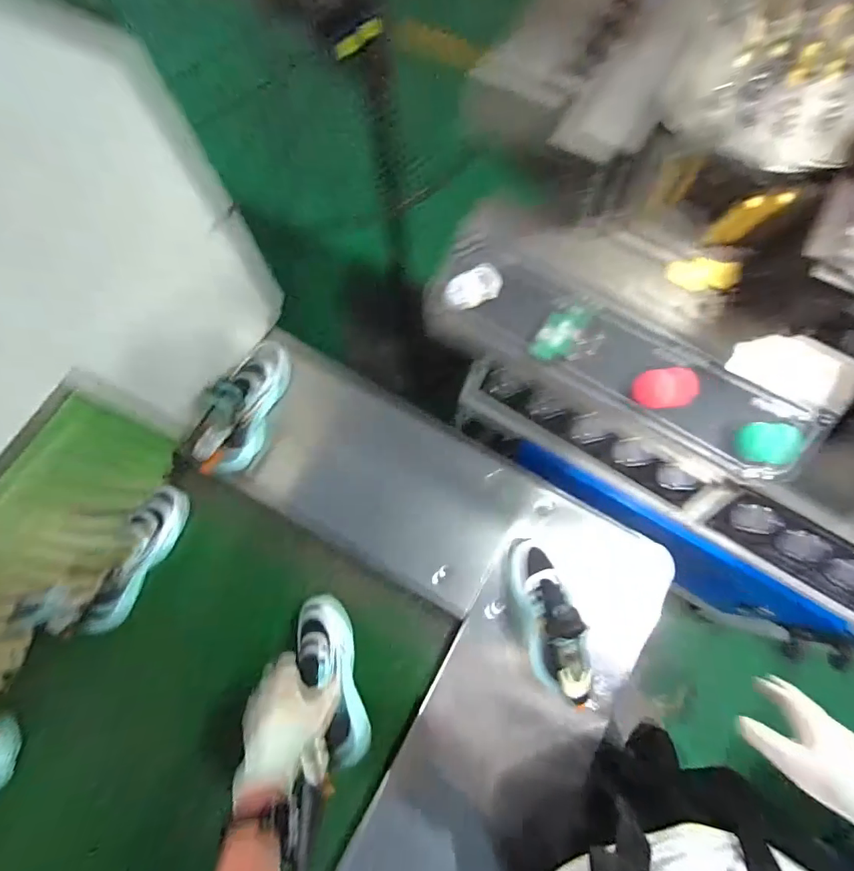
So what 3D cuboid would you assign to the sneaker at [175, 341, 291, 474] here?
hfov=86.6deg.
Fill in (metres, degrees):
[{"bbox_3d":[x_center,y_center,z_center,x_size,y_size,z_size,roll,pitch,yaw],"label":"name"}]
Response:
[{"bbox_3d":[-0.301,-0.051,0.721,0.104,0.108,0.219,31,77,9],"label":"sneaker"}]

